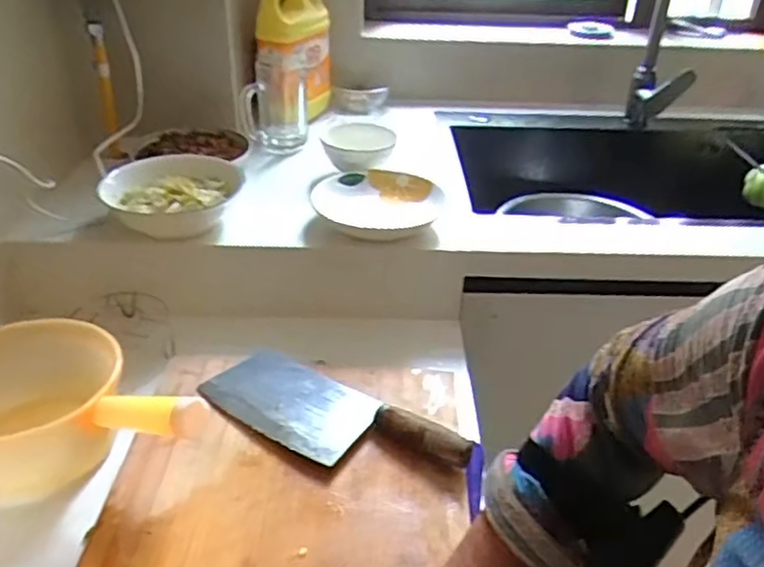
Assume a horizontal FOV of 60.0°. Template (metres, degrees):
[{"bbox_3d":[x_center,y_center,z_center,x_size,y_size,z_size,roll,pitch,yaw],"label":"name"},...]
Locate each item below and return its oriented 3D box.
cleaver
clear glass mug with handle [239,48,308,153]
[{"bbox_3d":[-0.053,0.133,0.666,0.276,0.031,0.101,21,37,25],"label":"cleaver"},{"bbox_3d":[-0.175,-0.298,1.074,0.104,0.141,0.107,-3,33,-7],"label":"clear glass mug with handle"}]

